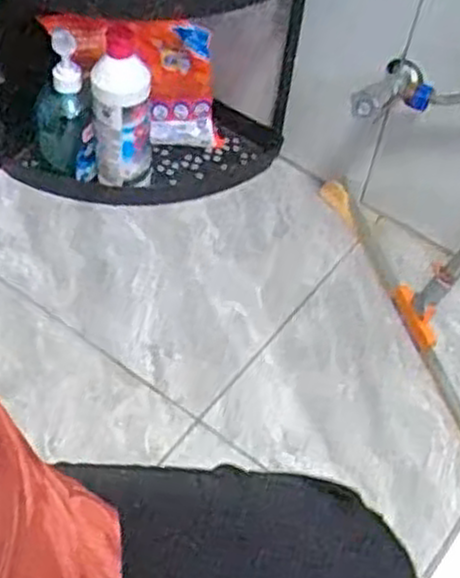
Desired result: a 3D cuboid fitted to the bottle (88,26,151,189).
[{"bbox_3d":[-0.121,-0.194,0.884,0.062,0.166,0.078,-3,52,-8],"label":"bottle"}]

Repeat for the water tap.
[{"bbox_3d":[0.169,-0.199,0.802,0.063,0.030,0.104,29,54,17],"label":"water tap"}]

